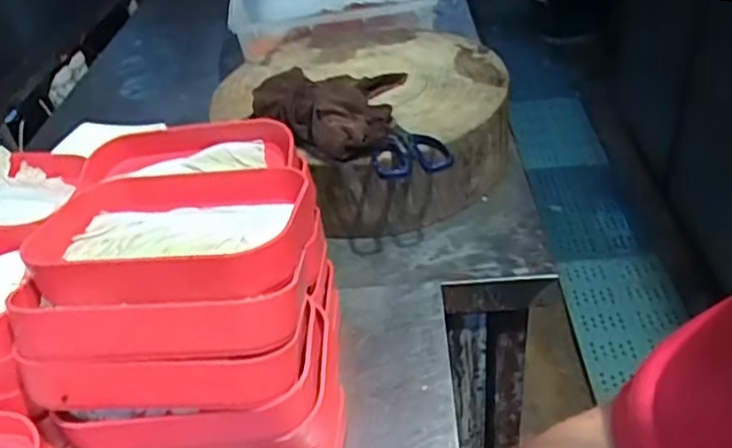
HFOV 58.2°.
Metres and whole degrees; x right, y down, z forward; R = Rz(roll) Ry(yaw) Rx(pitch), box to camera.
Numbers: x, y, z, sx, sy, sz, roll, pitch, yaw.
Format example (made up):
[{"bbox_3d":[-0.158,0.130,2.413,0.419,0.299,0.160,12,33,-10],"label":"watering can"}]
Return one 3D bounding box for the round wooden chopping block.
[{"bbox_3d":[0.001,-0.157,0.929,0.390,0.157,0.374,-5,37,4],"label":"round wooden chopping block"}]

